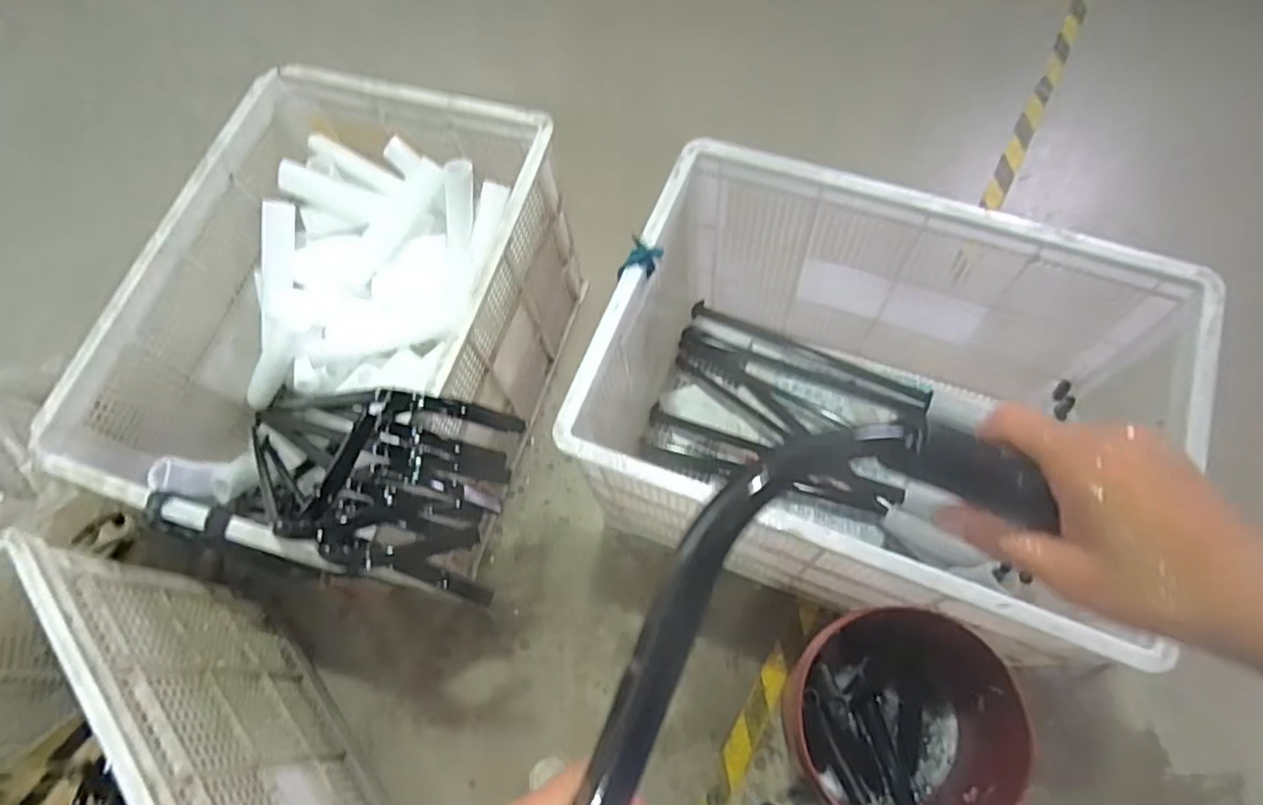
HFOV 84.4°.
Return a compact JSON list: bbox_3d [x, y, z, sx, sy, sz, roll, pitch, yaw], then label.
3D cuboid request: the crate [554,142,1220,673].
[{"bbox_3d":[0.370,0.026,1.210,0.804,0.527,0.576,20,71,12],"label":"crate"}]

